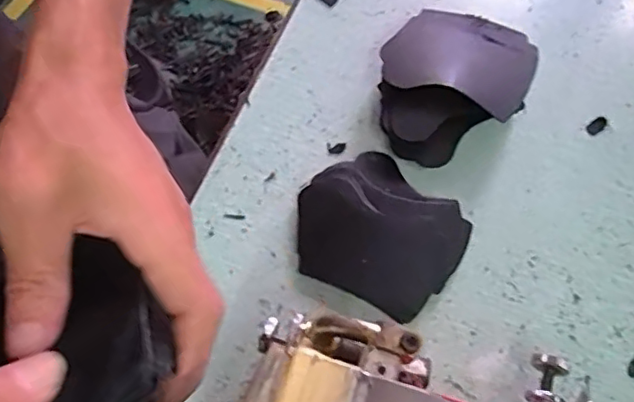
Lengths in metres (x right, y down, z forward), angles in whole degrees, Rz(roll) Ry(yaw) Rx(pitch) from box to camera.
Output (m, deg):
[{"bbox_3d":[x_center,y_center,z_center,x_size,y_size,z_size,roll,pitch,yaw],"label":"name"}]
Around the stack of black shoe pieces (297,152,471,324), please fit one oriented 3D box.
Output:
[{"bbox_3d":[0.047,0.022,0.459,0.127,0.021,0.114,35,68,13],"label":"stack of black shoe pieces"}]

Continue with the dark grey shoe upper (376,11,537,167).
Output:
[{"bbox_3d":[0.111,-0.097,0.499,0.116,0.049,0.138,24,66,9],"label":"dark grey shoe upper"}]

